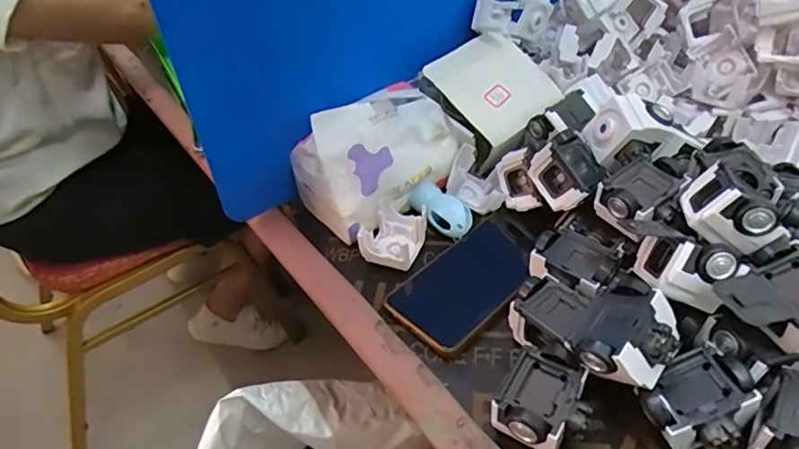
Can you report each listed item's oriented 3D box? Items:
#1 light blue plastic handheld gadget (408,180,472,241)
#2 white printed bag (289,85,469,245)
[{"bbox_3d":[0.038,-0.013,0.496,0.034,0.025,0.063,-25,45,-20],"label":"light blue plastic handheld gadget"},{"bbox_3d":[-0.018,-0.073,0.503,0.153,0.091,0.085,-32,48,-26],"label":"white printed bag"}]

